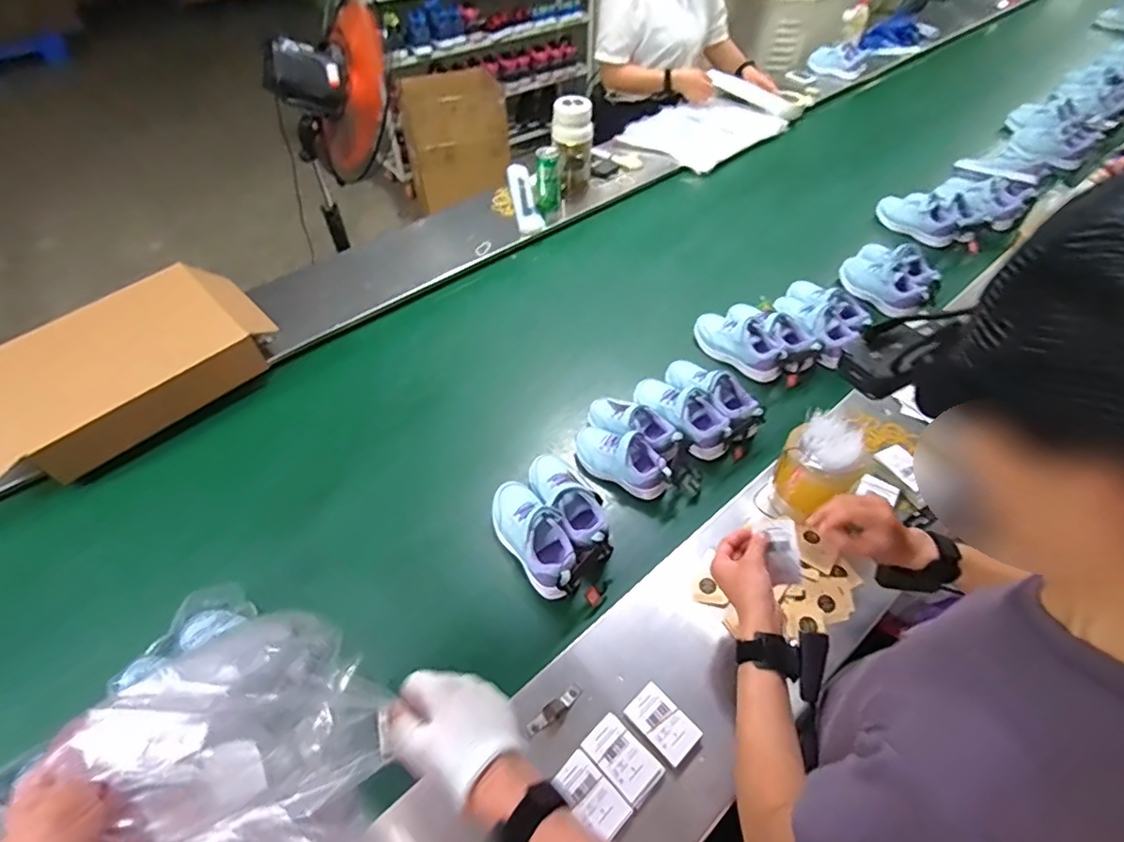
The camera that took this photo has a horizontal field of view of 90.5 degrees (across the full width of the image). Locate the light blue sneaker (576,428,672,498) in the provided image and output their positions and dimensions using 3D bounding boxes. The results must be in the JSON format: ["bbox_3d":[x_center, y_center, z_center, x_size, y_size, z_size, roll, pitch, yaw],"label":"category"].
[{"bbox_3d":[0.100,0.056,0.914,0.165,0.069,0.080,22,54,18],"label":"light blue sneaker"}]

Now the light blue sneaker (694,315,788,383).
[{"bbox_3d":[0.343,-0.154,1.087,0.080,0.063,0.195,-34,57,-25],"label":"light blue sneaker"}]

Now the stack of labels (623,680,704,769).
[{"bbox_3d":[0.120,0.359,0.663,0.053,0.007,0.081,-36,58,-26],"label":"stack of labels"}]

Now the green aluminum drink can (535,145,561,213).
[{"bbox_3d":[-0.035,-0.591,1.378,0.062,0.145,0.064,-5,50,-4],"label":"green aluminum drink can"}]

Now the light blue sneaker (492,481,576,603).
[{"bbox_3d":[-0.043,0.169,0.826,0.078,0.066,0.190,-32,57,-23],"label":"light blue sneaker"}]

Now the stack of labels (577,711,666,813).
[{"bbox_3d":[0.070,0.388,0.639,0.053,0.010,0.086,-36,58,-26],"label":"stack of labels"}]

